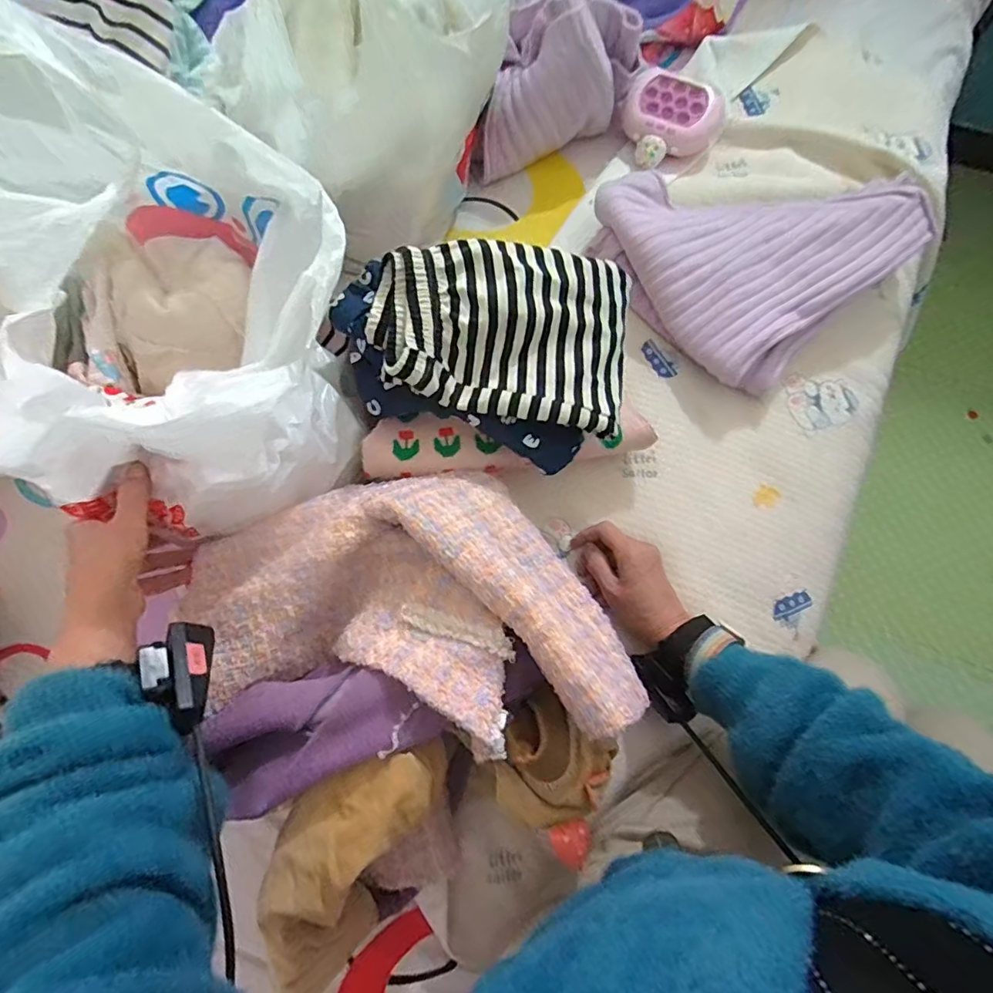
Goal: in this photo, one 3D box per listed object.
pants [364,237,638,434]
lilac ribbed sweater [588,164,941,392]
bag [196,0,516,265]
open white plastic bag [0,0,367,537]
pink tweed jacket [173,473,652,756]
[{"bbox_3d":[0.010,-0.154,0.476,0.231,0.035,0.162,10,85,-10],"label":"pants"},{"bbox_3d":[0.290,-0.297,0.613,0.289,0.077,0.278,-39,77,-9],"label":"lilac ribbed sweater"},{"bbox_3d":[-0.118,-0.413,0.534,0.167,0.243,0.260,38,79,11],"label":"bag"},{"bbox_3d":[-0.252,-0.159,0.415,0.247,0.225,0.329,-30,76,-7],"label":"open white plastic bag"},{"bbox_3d":[-0.078,0.086,0.433,0.349,0.079,0.212,-6,75,0],"label":"pink tweed jacket"}]

